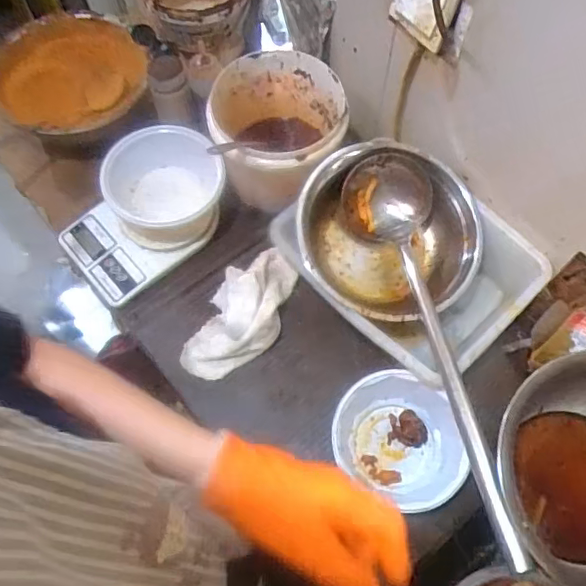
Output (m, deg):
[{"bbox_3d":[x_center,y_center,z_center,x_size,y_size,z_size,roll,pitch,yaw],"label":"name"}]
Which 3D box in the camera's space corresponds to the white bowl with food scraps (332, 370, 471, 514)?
[{"bbox_3d":[0.133,0.182,0.710,0.163,0.060,0.146,25,68,11],"label":"white bowl with food scraps"}]

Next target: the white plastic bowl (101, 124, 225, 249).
[{"bbox_3d":[-0.187,-0.154,0.833,0.169,0.075,0.175,0,66,0],"label":"white plastic bowl"}]

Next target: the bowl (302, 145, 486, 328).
[{"bbox_3d":[0.124,-0.075,0.780,0.217,0.108,0.237,0,66,0],"label":"bowl"}]

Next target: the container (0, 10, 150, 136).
[{"bbox_3d":[-0.365,-0.353,0.922,0.236,0.069,0.224,41,72,16],"label":"container"}]

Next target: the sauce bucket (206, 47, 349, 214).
[{"bbox_3d":[-0.023,-0.230,0.834,0.182,0.137,0.198,0,66,0],"label":"sauce bucket"}]

